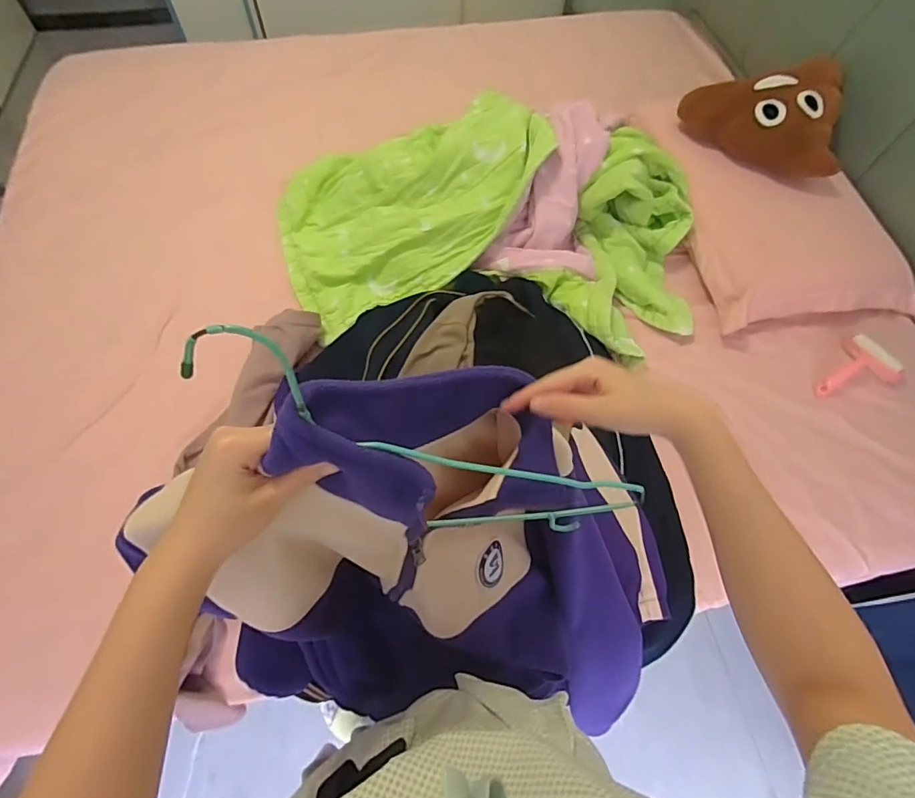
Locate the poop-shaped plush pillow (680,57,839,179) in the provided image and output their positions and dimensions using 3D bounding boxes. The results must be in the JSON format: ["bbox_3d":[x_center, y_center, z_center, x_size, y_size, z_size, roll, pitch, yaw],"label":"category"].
[{"bbox_3d":[0.723,-0.626,1.133,0.312,0.124,0.303,-10,63,-7],"label":"poop-shaped plush pillow"}]

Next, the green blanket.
[{"bbox_3d":[0.046,-0.368,1.042,0.868,0.192,0.505,6,62,1],"label":"green blanket"}]

